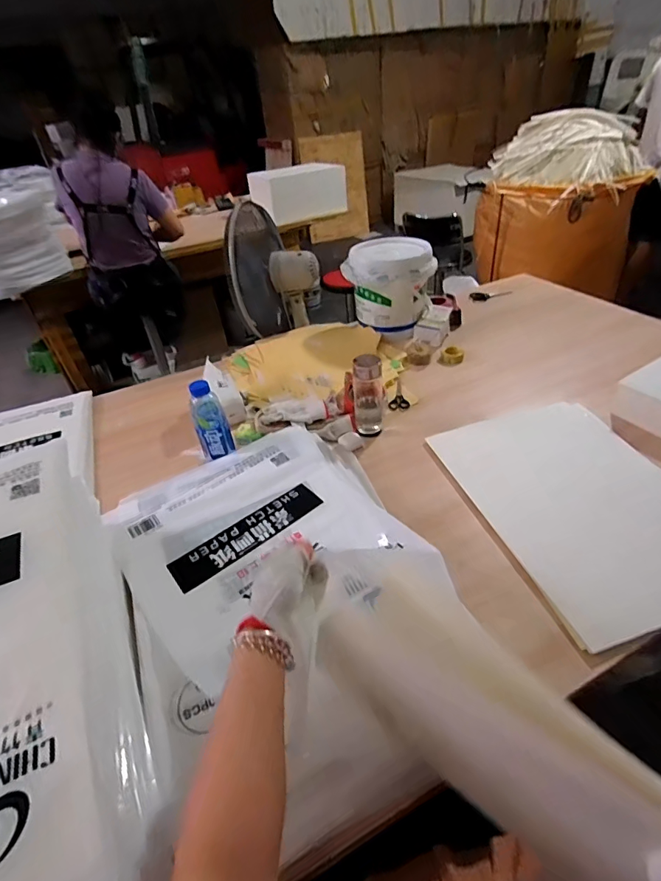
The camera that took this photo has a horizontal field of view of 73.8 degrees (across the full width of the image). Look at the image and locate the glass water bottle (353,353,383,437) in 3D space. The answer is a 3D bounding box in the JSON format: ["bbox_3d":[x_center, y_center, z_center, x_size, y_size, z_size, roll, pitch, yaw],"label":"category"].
[{"bbox_3d":[0.085,-0.094,0.985,0.066,0.175,0.069,-1,40,5],"label":"glass water bottle"}]

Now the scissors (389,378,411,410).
[{"bbox_3d":[0.181,-0.121,1.149,0.051,0.012,0.131,2,40,9],"label":"scissors"}]

